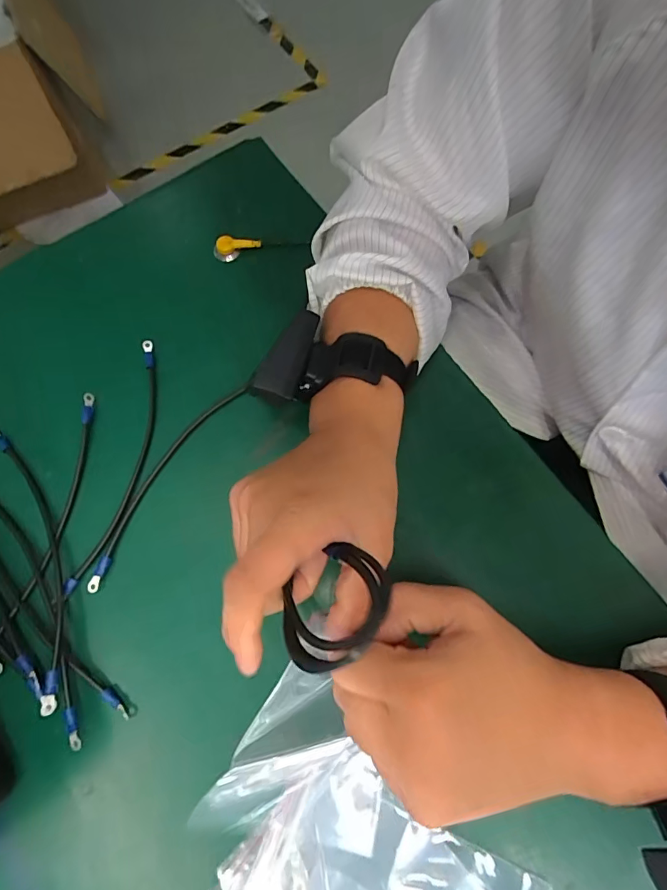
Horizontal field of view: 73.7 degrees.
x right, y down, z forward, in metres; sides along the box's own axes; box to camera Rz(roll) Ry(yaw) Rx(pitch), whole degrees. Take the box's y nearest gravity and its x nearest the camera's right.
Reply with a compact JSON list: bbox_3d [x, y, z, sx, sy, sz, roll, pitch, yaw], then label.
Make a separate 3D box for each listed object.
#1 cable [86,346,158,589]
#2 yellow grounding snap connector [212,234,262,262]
[{"bbox_3d":[-0.163,0.011,0.358,0.020,0.017,0.203,5,73,2],"label":"cable"},{"bbox_3d":[-0.090,-0.182,0.413,0.043,0.018,0.015,0,73,0],"label":"yellow grounding snap connector"}]

